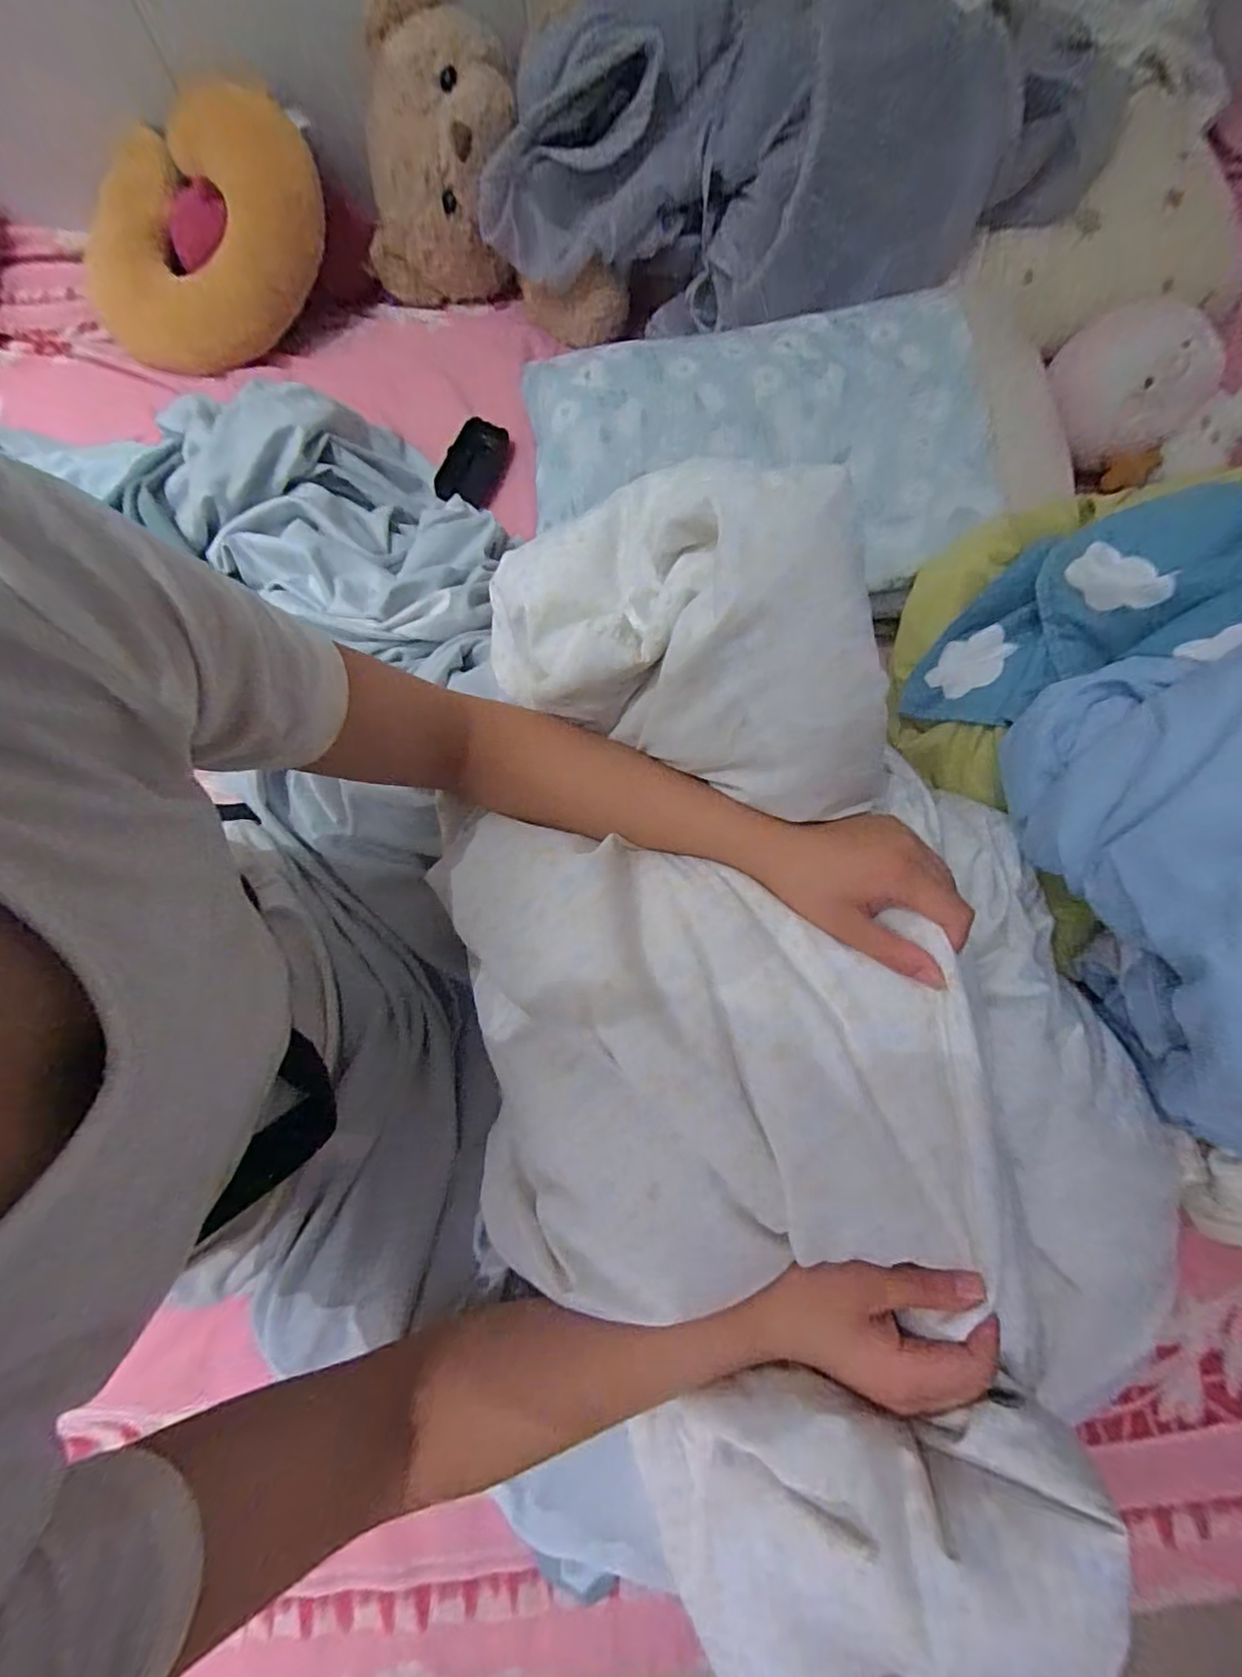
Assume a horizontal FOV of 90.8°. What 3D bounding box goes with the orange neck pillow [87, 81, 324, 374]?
[{"bbox_3d":[-0.506,-0.729,0.744,0.222,0.120,0.300,11,76,4],"label":"orange neck pillow"}]

